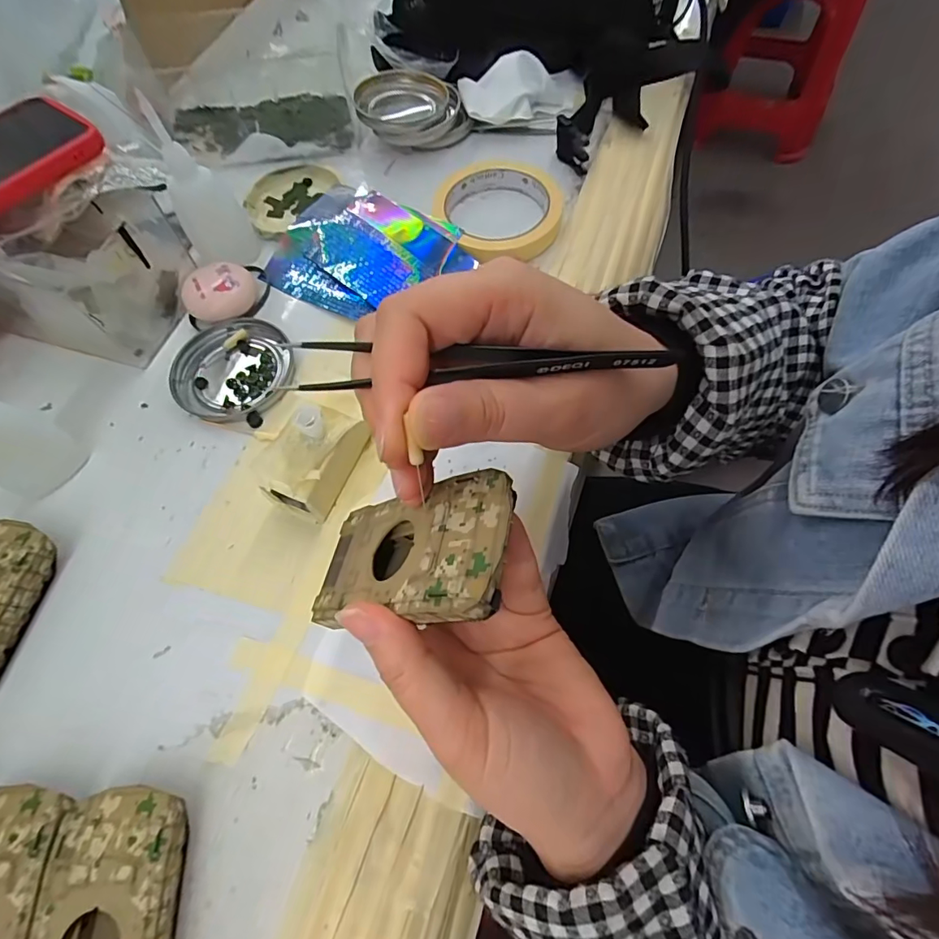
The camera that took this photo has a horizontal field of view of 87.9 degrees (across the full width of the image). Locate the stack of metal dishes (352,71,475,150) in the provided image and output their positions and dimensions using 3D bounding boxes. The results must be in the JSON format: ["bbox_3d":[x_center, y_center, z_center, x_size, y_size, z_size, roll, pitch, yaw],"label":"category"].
[{"bbox_3d":[-0.049,-0.310,0.421,0.092,0.028,0.078,-8,65,-1],"label":"stack of metal dishes"}]

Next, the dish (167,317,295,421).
[{"bbox_3d":[-0.160,-0.068,0.328,0.077,0.009,0.076,-1,65,2],"label":"dish"}]

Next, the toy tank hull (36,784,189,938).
[{"bbox_3d":[-0.143,0.187,0.199,0.050,0.026,0.096,-5,65,1],"label":"toy tank hull"}]

